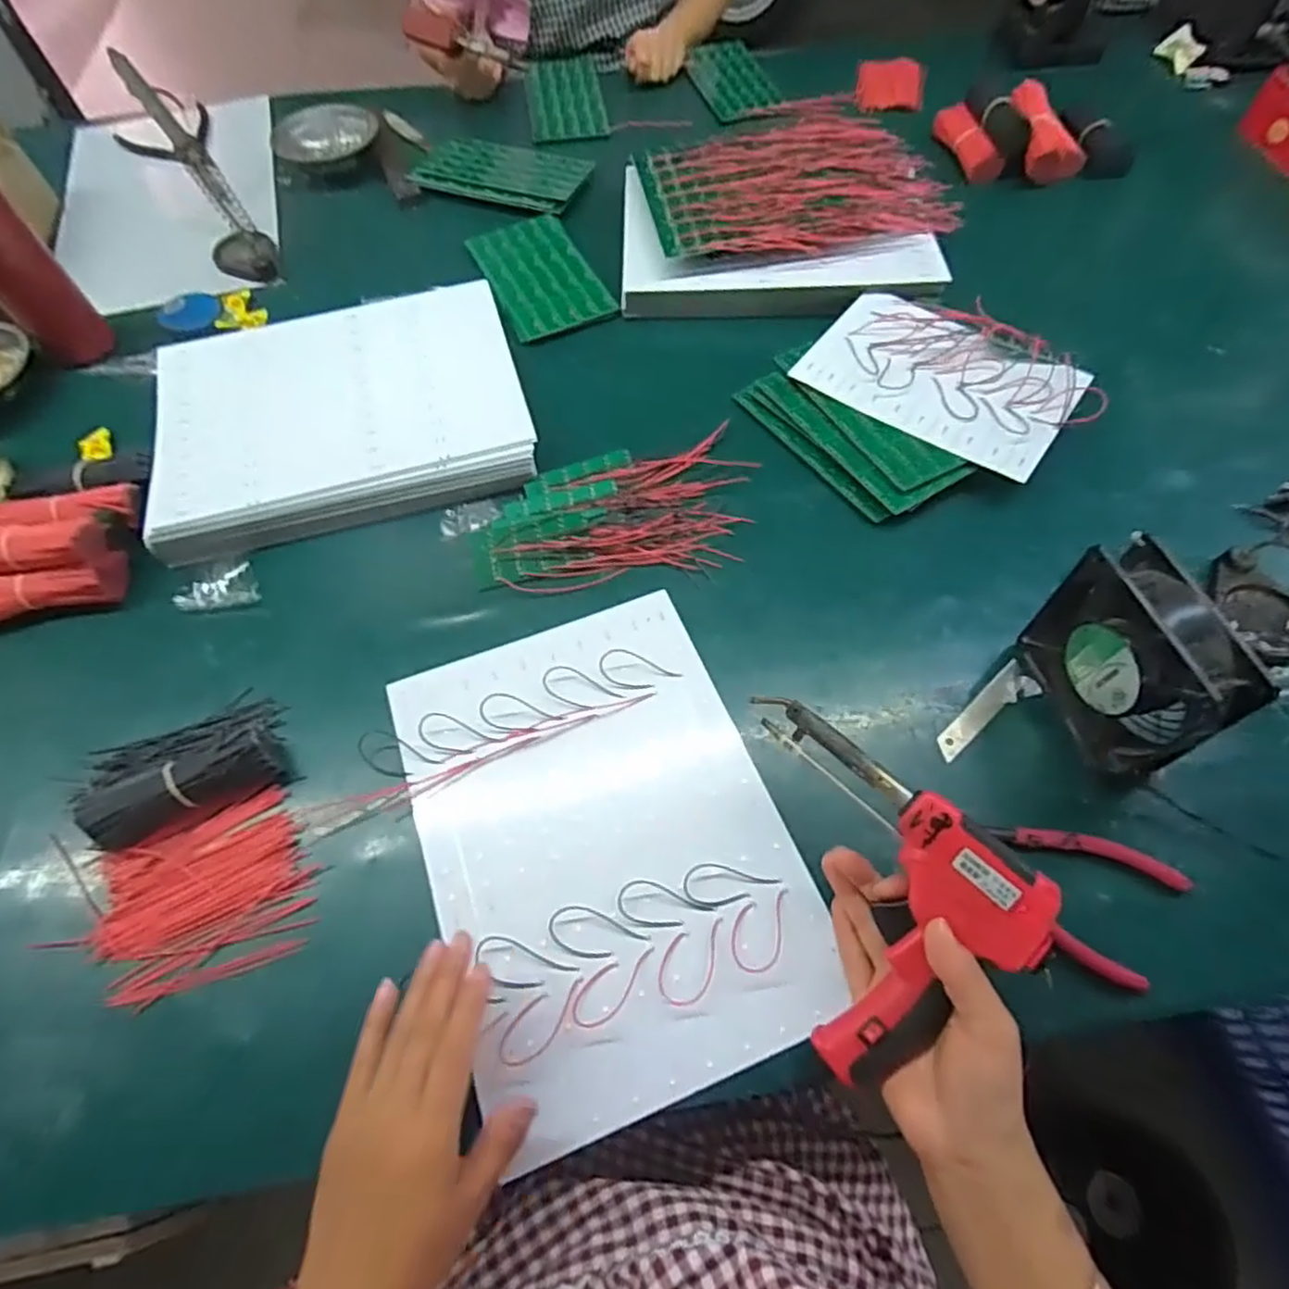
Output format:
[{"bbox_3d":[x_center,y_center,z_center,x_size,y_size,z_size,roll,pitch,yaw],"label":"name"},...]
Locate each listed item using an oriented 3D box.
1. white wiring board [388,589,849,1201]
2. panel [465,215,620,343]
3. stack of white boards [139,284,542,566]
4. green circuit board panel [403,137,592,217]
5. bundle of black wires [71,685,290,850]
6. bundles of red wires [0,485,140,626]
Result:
[{"bbox_3d":[-0.030,0.120,0.466,0.213,0.011,0.321,-19,59,-10],"label":"white wiring board"},{"bbox_3d":[-0.116,-0.406,0.758,0.107,0.010,0.186,-22,64,-14],"label":"panel"},{"bbox_3d":[-0.283,-0.222,0.644,0.326,0.037,0.259,-16,65,-5],"label":"stack of white boards"},{"bbox_3d":[-0.169,-0.579,0.846,0.196,0.010,0.124,17,63,8],"label":"green circuit board panel"},{"bbox_3d":[-0.332,0.084,0.490,0.139,0.046,0.087,-25,61,-13],"label":"bundle of black wires"},{"bbox_3d":[-0.501,-0.080,0.574,0.136,0.066,0.115,-10,58,-4],"label":"bundles of red wires"}]

